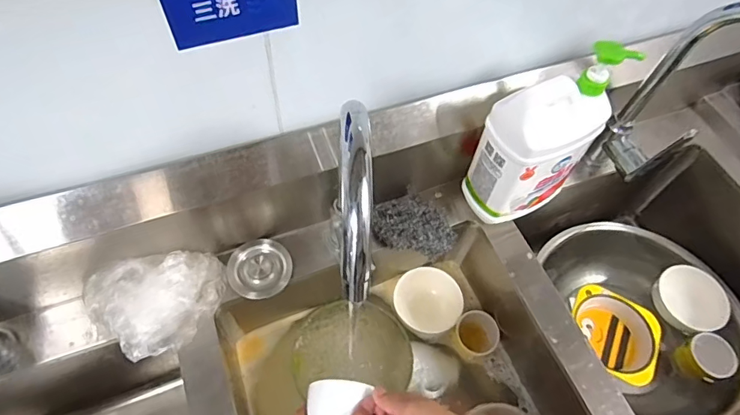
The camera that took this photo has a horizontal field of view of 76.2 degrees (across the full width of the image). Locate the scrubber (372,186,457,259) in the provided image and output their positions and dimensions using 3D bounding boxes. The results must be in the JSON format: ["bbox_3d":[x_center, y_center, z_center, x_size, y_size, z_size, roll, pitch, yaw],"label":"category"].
[{"bbox_3d":[0.065,0.025,0.678,0.118,0.046,0.072,7,58,1],"label":"scrubber"}]

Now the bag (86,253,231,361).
[{"bbox_3d":[-0.264,0.117,0.575,0.165,0.056,0.106,-15,61,-12],"label":"bag"}]

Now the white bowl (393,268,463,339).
[{"bbox_3d":[0.096,0.161,0.796,0.107,0.063,0.104,2,58,-3],"label":"white bowl"}]

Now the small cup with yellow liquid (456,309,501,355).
[{"bbox_3d":[0.172,0.213,0.778,0.066,0.059,0.069,2,58,-3],"label":"small cup with yellow liquid"}]

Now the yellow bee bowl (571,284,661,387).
[{"bbox_3d":[0.395,0.206,0.773,0.134,0.036,0.133,27,61,13],"label":"yellow bee bowl"}]

